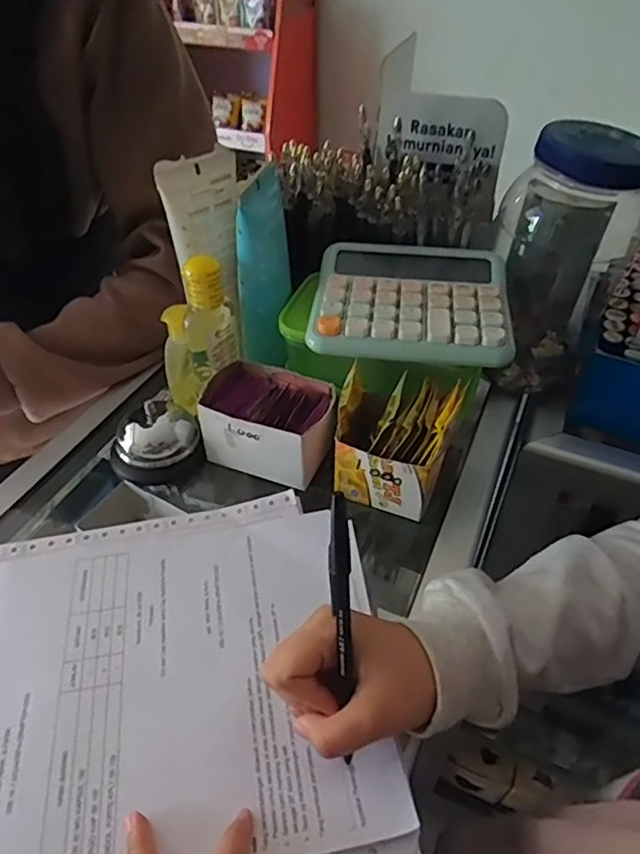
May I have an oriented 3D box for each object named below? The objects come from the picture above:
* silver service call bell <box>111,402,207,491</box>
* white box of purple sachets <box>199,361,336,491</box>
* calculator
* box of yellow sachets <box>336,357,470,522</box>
[{"bbox_3d":[-0.135,0.013,0.478,0.069,0.056,0.061,-23,48,-23],"label":"silver service call bell"},{"bbox_3d":[-0.037,-0.005,0.476,0.110,0.061,0.070,15,45,14],"label":"white box of purple sachets"},{"bbox_3d":[0.070,-0.100,0.452,0.147,0.027,0.123,6,43,5],"label":"calculator"},{"bbox_3d":[0.059,0.008,0.442,0.082,0.088,0.068,13,44,12],"label":"box of yellow sachets"}]

